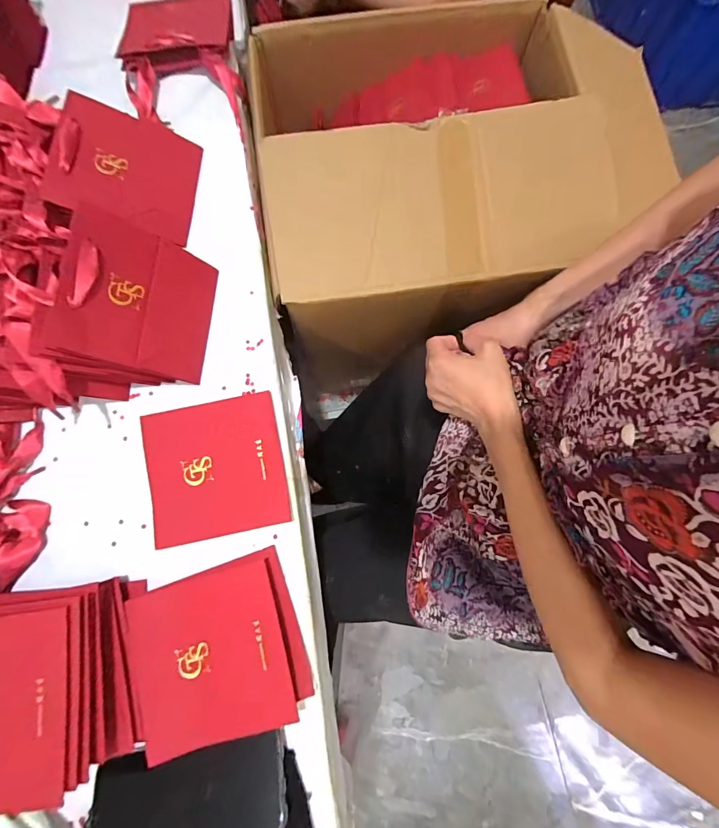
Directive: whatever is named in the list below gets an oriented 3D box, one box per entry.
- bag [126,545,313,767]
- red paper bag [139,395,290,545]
[{"bbox_3d":[-0.133,0.220,0.351,0.144,0.026,0.138,-18,80,-2],"label":"bag"},{"bbox_3d":[-0.150,0.055,0.393,0.135,0.010,0.137,-12,79,-1],"label":"red paper bag"}]

